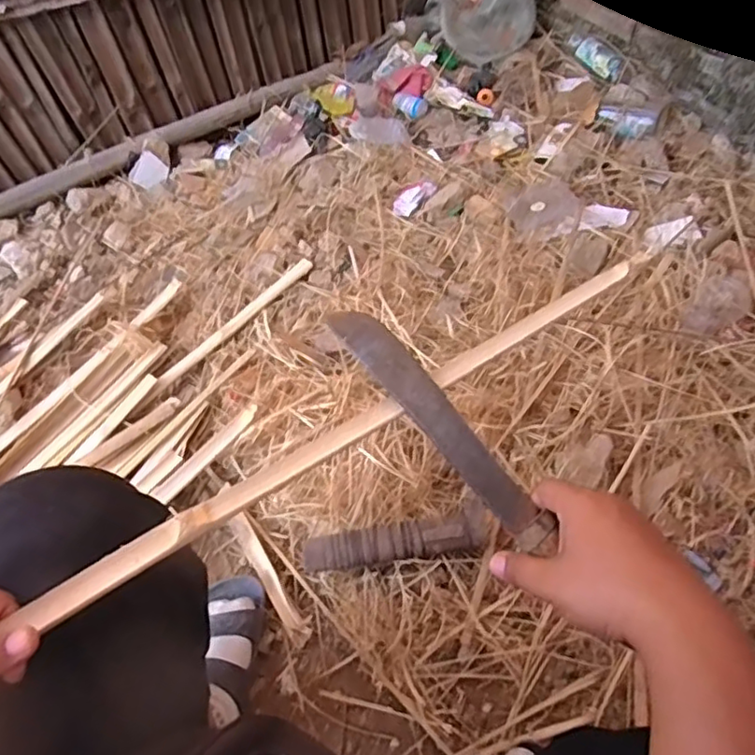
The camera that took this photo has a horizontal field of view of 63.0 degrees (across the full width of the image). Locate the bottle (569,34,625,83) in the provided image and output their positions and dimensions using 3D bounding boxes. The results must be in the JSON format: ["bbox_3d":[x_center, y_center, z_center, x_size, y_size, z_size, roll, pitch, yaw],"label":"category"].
[{"bbox_3d":[0.467,-0.690,1.321,0.056,0.046,0.178,-26,56,-14],"label":"bottle"}]

